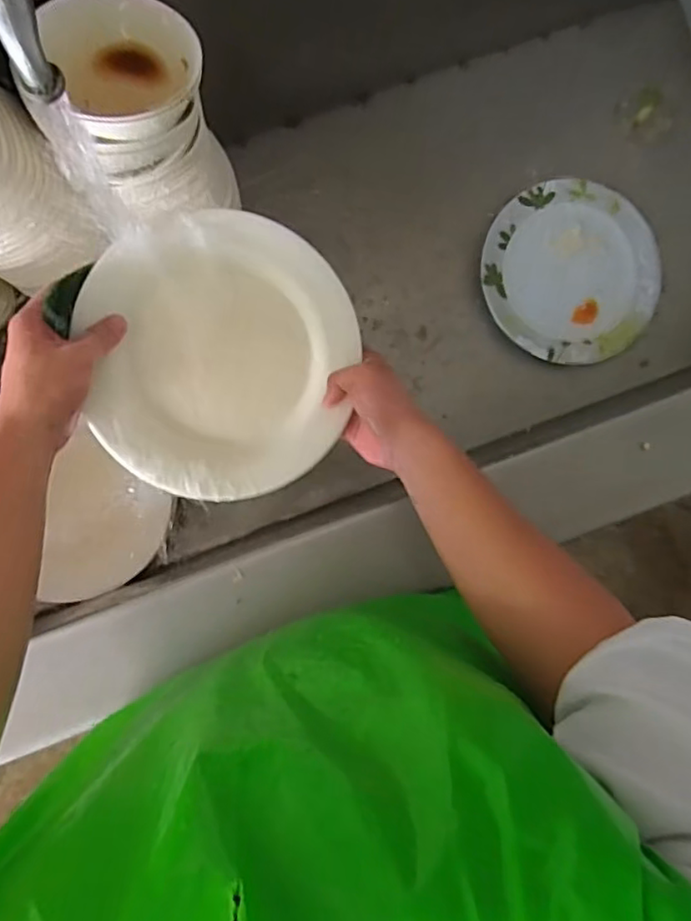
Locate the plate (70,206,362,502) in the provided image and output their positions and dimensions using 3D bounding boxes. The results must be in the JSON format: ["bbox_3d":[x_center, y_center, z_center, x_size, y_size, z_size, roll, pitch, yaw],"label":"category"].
[{"bbox_3d":[-0.107,-0.087,0.529,0.221,0.016,0.230,-2,99,-14],"label":"plate"}]

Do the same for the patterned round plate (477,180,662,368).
[{"bbox_3d":[0.294,-0.244,0.804,0.218,0.015,0.233,0,89,-4],"label":"patterned round plate"}]

